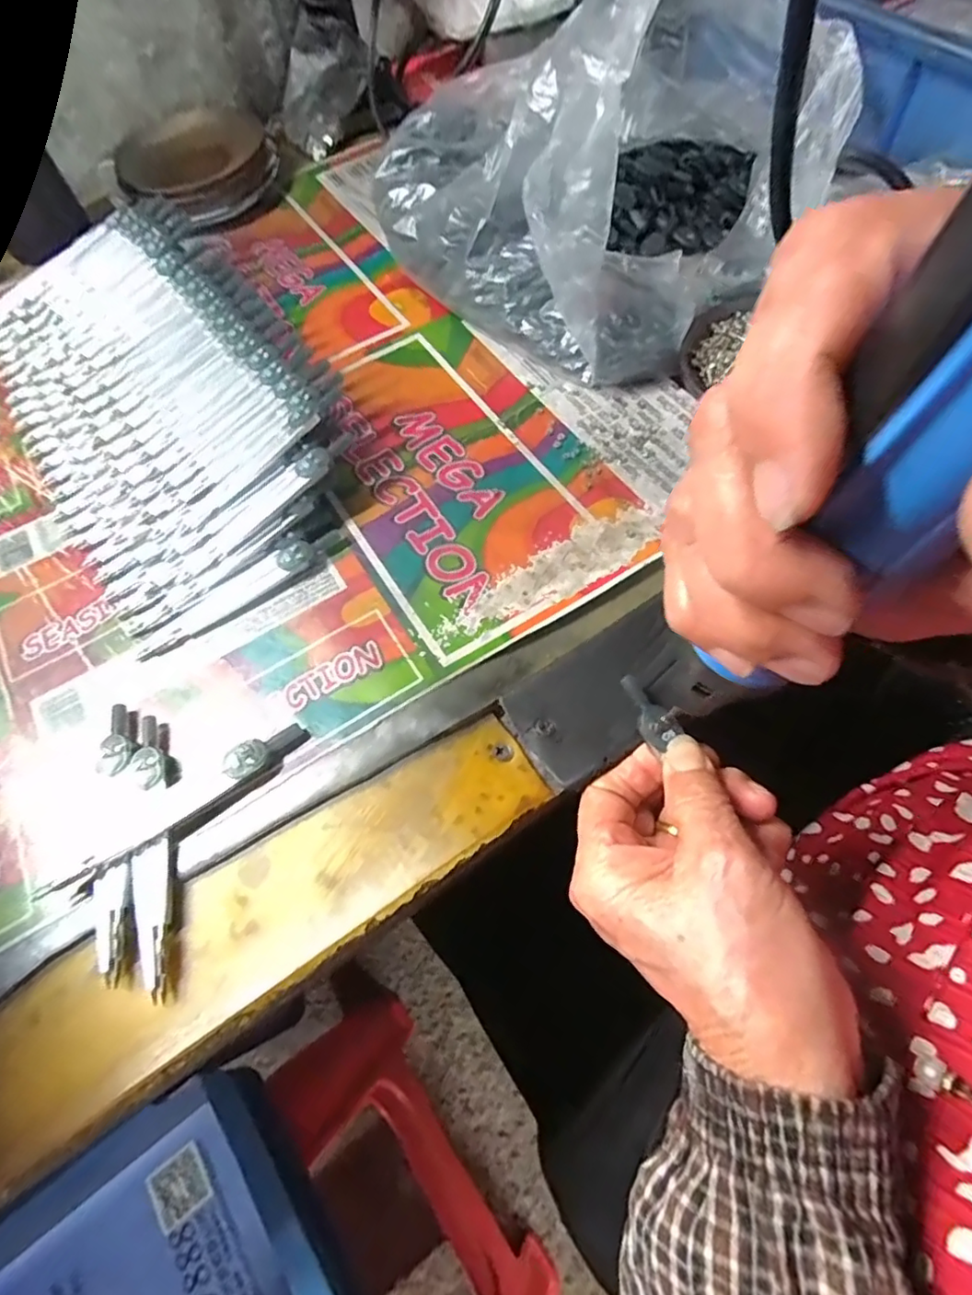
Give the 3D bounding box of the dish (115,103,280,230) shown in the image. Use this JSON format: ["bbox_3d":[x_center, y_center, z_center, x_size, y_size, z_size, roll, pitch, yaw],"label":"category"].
[{"bbox_3d":[-0.224,-0.379,0.462,0.118,0.035,0.113,-1,63,3],"label":"dish"}]

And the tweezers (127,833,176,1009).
[{"bbox_3d":[-0.128,0.104,0.224,0.015,0.005,0.056,-15,63,-4],"label":"tweezers"}]

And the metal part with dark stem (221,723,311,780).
[{"bbox_3d":[-0.094,0.044,0.251,0.036,0.009,0.013,-25,63,-25],"label":"metal part with dark stem"}]

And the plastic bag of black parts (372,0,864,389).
[{"bbox_3d":[0.056,-0.308,0.355,0.259,0.131,0.210,41,72,21],"label":"plastic bag of black parts"}]

